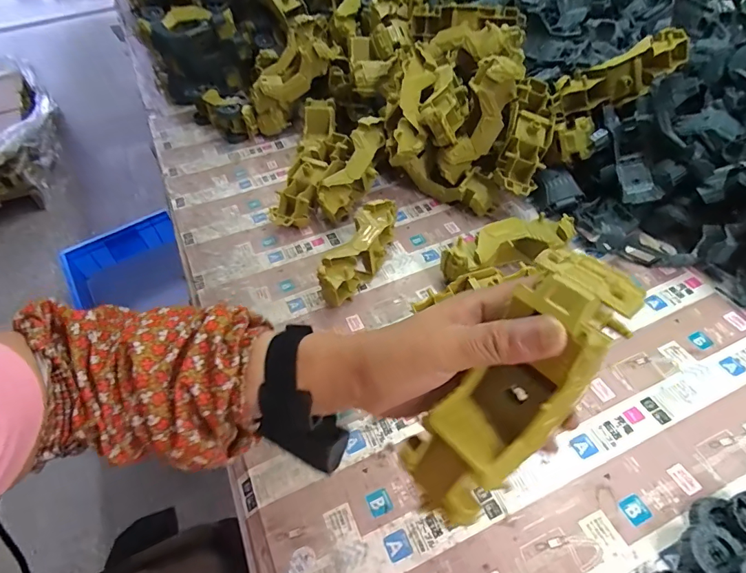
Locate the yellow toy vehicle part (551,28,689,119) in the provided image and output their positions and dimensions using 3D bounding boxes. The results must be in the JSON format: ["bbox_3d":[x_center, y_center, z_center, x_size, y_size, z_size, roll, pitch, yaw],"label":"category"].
[{"bbox_3d":[0.324,-0.278,0.569,0.175,0.051,0.050,-23,47,9],"label":"yellow toy vehicle part"}]

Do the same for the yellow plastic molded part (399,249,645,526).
[{"bbox_3d":[0.082,0.055,0.239,0.052,0.046,0.150,41,102,33],"label":"yellow plastic molded part"}]

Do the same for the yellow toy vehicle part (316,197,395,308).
[{"bbox_3d":[-0.014,-0.045,0.545,0.052,0.058,0.171,16,53,17],"label":"yellow toy vehicle part"}]

